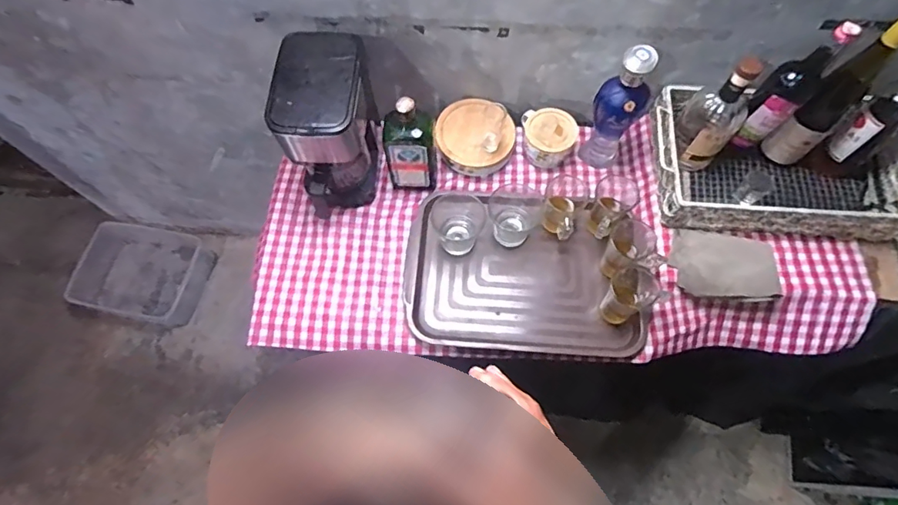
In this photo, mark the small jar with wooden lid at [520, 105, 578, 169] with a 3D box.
[{"bbox_3d":[0.196,-0.223,0.965,0.094,0.081,0.097,0,67,1],"label":"small jar with wooden lid"}]

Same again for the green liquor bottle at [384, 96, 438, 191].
[{"bbox_3d":[-0.068,-0.200,0.890,0.091,0.218,0.080,-2,67,0],"label":"green liquor bottle"}]

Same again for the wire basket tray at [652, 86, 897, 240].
[{"bbox_3d":[0.593,-0.162,0.885,0.454,0.082,0.252,5,67,3],"label":"wire basket tray"}]

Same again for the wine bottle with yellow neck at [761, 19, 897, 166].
[{"bbox_3d":[0.610,-0.250,0.757,0.068,0.320,0.065,-36,71,-13],"label":"wine bottle with yellow neck"}]

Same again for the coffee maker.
[{"bbox_3d":[-0.207,-0.214,0.870,0.153,0.269,0.198,-7,67,-2],"label":"coffee maker"}]

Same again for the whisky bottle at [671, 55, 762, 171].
[{"bbox_3d":[0.450,-0.231,0.833,0.092,0.227,0.094,35,72,14],"label":"whisky bottle"}]

